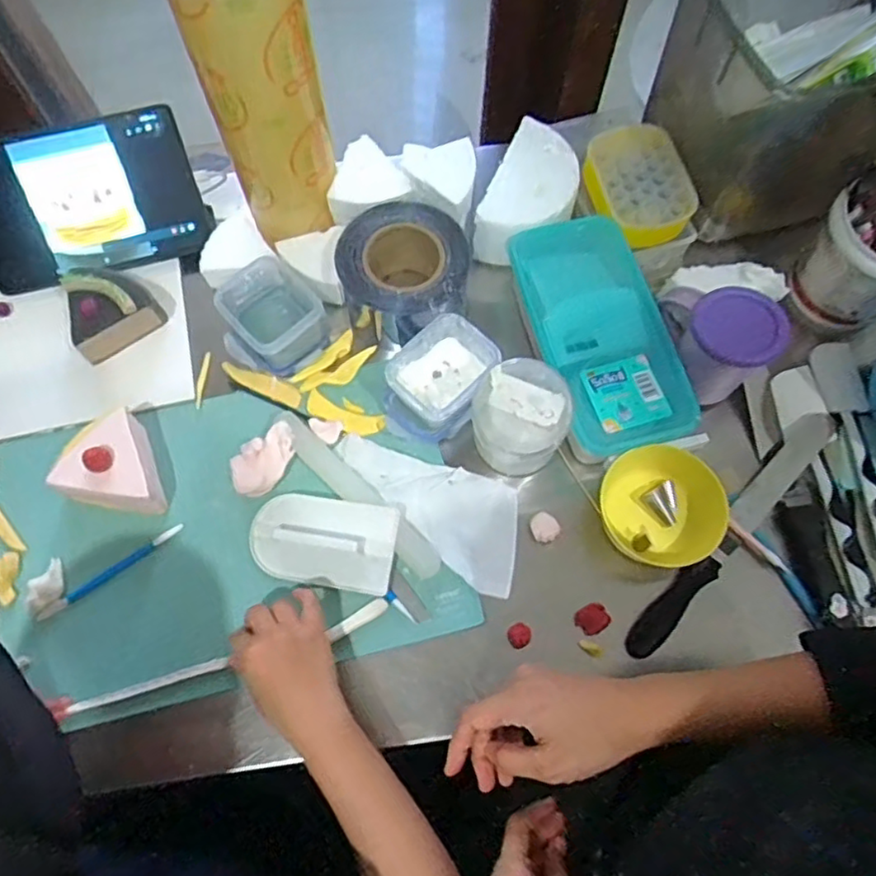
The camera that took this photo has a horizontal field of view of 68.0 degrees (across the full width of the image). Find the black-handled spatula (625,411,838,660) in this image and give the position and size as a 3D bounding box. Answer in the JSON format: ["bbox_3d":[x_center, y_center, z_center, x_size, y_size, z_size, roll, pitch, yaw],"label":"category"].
[{"bbox_3d":[0.292,0.089,0.644,0.035,0.032,0.318,42,74,14],"label":"black-handled spatula"}]

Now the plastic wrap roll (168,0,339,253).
[{"bbox_3d":[-0.159,-0.315,0.609,0.105,0.272,0.085,-22,71,-9],"label":"plastic wrap roll"}]

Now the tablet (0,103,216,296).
[{"bbox_3d":[-0.386,-0.254,0.705,0.246,0.015,0.147,-16,115,-4],"label":"tablet"}]

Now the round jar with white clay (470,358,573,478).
[{"bbox_3d":[0.076,-0.013,0.629,0.096,0.117,0.077,11,69,3],"label":"round jar with white clay"}]

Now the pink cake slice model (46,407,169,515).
[{"bbox_3d":[-0.322,0.031,0.629,0.085,0.068,0.107,-19,70,-8],"label":"pink cake slice model"}]

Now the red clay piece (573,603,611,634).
[{"bbox_3d":[0.147,0.172,0.617,0.029,0.017,0.026,-27,71,-11],"label":"red clay piece"}]

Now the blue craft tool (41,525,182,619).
[{"bbox_3d":[-0.311,0.126,0.622,0.145,0.010,0.009,-35,74,-14],"label":"blue craft tool"}]

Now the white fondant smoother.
[{"bbox_3d":[-0.113,0.096,0.622,0.140,0.028,0.083,8,69,2],"label":"white fondant smoother"}]

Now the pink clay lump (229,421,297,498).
[{"bbox_3d":[-0.171,0.025,0.652,0.076,0.026,0.048,-40,74,-15],"label":"pink clay lump"}]

